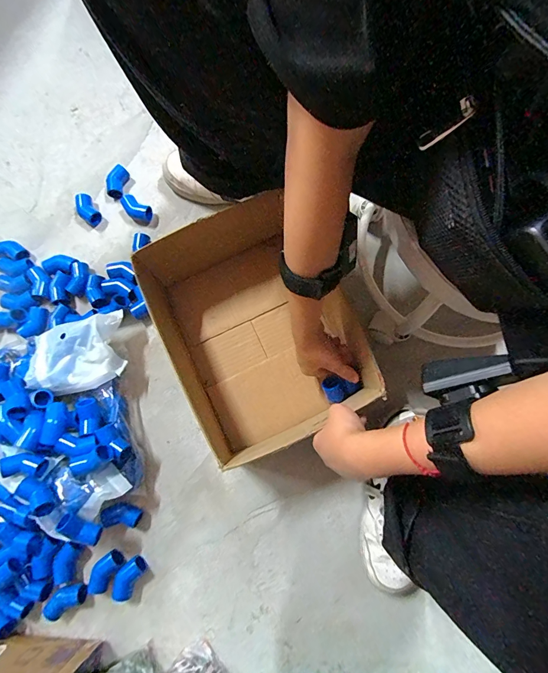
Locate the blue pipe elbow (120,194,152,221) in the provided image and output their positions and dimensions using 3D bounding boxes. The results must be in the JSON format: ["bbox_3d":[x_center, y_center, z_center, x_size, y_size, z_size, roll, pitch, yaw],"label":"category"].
[{"bbox_3d":[-0.234,-0.217,0.615,0.054,0.025,0.027,29,79,6],"label":"blue pipe elbow"}]

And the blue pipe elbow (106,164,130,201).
[{"bbox_3d":[-0.274,-0.271,0.635,0.026,0.027,0.058,15,78,3],"label":"blue pipe elbow"}]

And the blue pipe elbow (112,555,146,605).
[{"bbox_3d":[-0.202,0.334,0.499,0.030,0.020,0.057,29,79,5],"label":"blue pipe elbow"}]

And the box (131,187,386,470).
[{"bbox_3d":[-0.033,-0.021,0.514,0.231,0.120,0.325,-27,79,-7],"label":"box"}]

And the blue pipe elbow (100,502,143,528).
[{"bbox_3d":[-0.217,0.255,0.517,0.052,0.020,0.031,3,77,0],"label":"blue pipe elbow"}]

